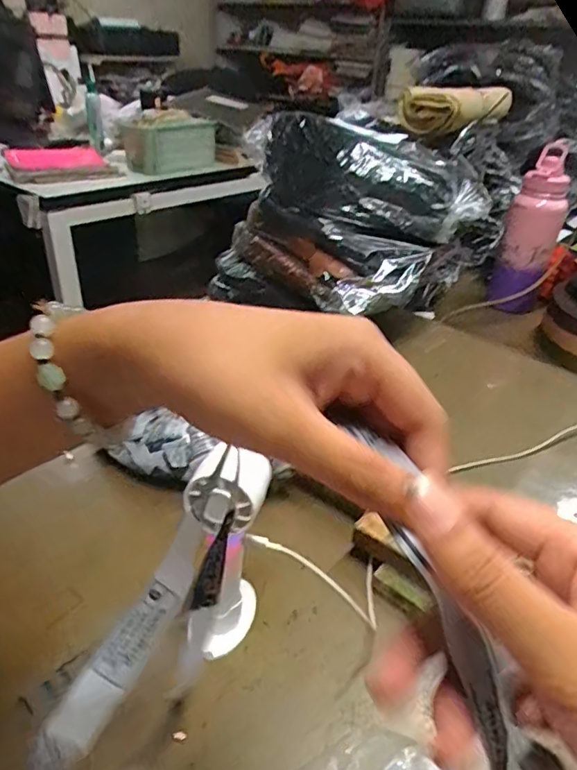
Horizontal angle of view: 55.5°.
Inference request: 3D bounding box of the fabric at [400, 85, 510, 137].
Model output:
[{"bbox_3d":[0.272,-0.440,0.867,0.090,0.055,0.230,27,40,32],"label":"fabric"}]

